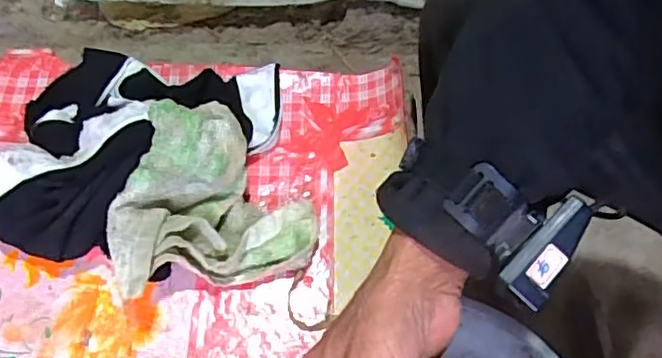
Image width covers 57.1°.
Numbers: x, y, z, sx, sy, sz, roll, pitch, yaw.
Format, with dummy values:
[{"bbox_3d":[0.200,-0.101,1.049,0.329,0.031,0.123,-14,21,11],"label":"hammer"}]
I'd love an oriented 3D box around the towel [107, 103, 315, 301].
[{"bbox_3d":[-0.092,0.008,0.439,0.146,0.078,0.125,-14,64,-10],"label":"towel"}]

